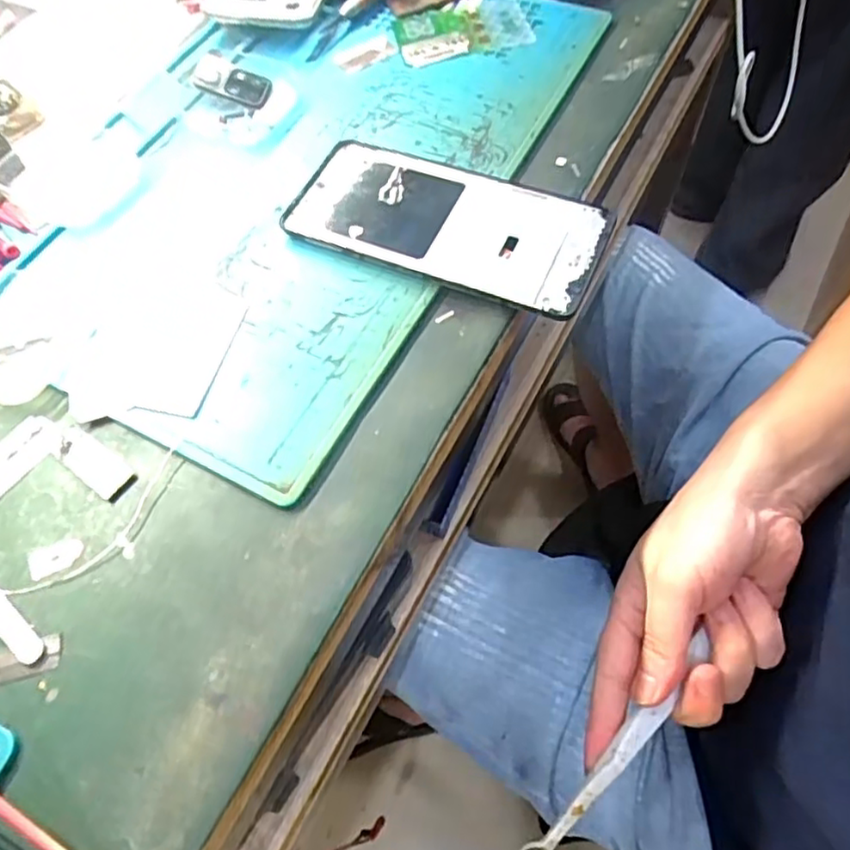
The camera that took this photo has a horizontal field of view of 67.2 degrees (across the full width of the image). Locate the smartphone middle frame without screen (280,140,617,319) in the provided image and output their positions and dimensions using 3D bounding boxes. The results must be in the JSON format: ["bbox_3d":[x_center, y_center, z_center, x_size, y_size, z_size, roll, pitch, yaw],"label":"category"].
[{"bbox_3d":[0.011,-0.105,0.328,0.158,0.011,0.075,21,65,14],"label":"smartphone middle frame without screen"}]

